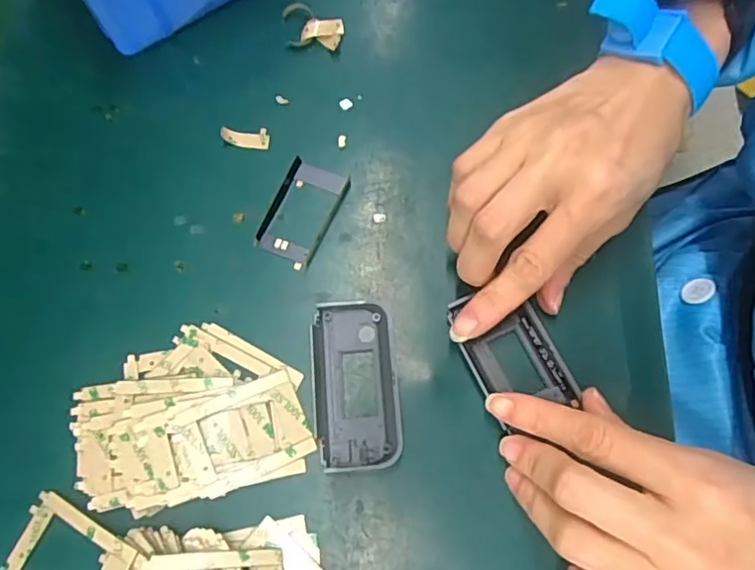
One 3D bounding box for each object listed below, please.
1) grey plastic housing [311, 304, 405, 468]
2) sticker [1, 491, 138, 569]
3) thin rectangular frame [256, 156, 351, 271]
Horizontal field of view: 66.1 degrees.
[{"bbox_3d":[-0.010,0.045,0.266,0.039,0.009,0.075,-5,71,1],"label":"grey plastic housing"},{"bbox_3d":[-0.130,0.116,0.242,0.054,0.004,0.039,21,78,17],"label":"sticker"},{"bbox_3d":[-0.039,-0.037,0.297,0.033,0.004,0.055,23,74,10],"label":"thin rectangular frame"}]

